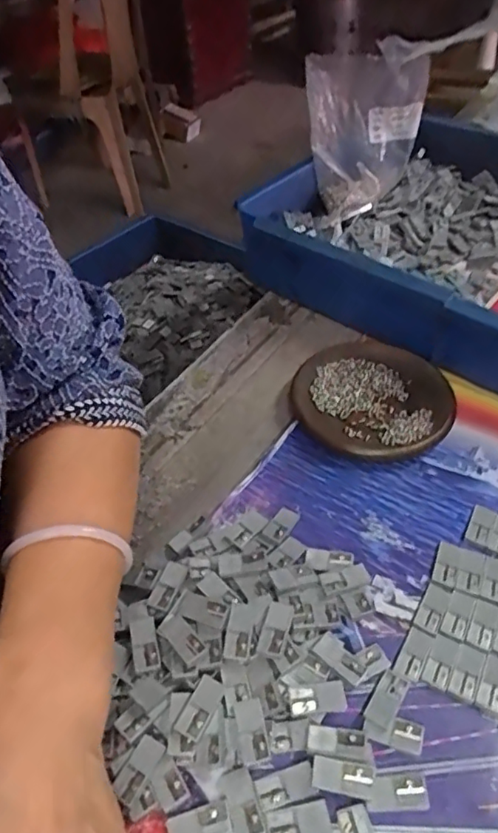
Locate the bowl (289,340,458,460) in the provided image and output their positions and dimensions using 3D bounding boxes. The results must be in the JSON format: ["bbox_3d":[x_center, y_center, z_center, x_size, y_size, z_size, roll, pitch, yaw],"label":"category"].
[{"bbox_3d":[0.090,-0.012,0.423,0.112,0.015,0.107,-2,47,2],"label":"bowl"}]

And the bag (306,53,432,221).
[{"bbox_3d":[0.107,-0.261,0.533,0.105,0.134,0.055,-1,27,1],"label":"bag"}]

